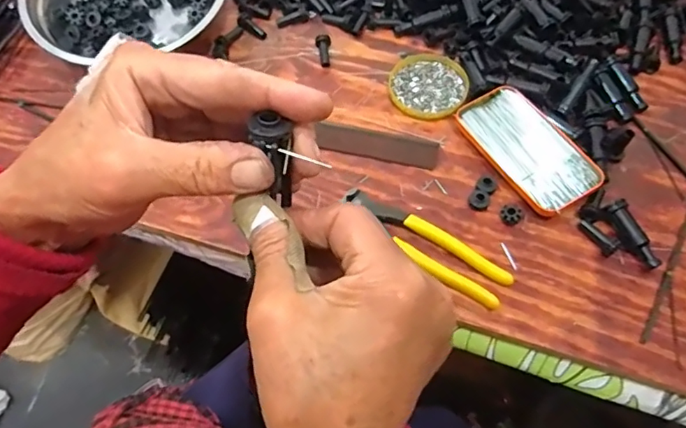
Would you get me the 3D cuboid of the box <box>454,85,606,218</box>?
[{"bbox_3d":[0.182,-0.067,0.522,0.072,0.021,0.143,-27,63,-13],"label":"box"}]

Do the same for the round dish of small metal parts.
[{"bbox_3d":[0.093,-0.142,0.573,0.082,0.008,0.093,8,61,6],"label":"round dish of small metal parts"}]

